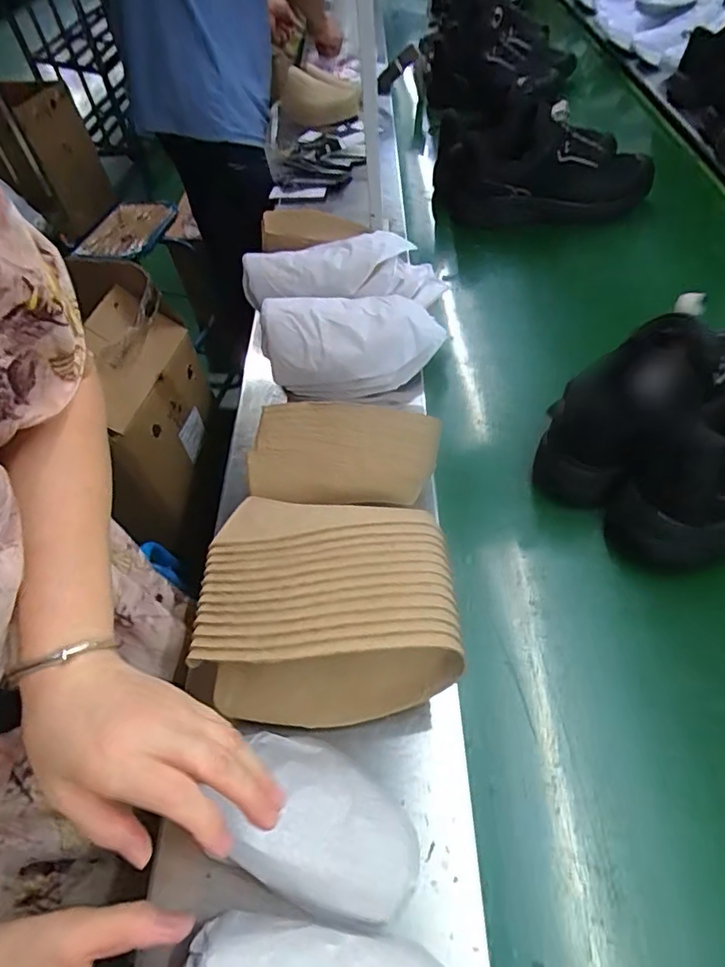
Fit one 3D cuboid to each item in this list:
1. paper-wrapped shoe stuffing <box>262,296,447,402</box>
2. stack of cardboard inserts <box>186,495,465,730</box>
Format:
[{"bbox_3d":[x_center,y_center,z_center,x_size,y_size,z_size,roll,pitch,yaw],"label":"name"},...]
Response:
[{"bbox_3d":[-0.014,-0.169,0.681,0.219,0.124,0.044,-3,8,-1],"label":"paper-wrapped shoe stuffing"},{"bbox_3d":[-0.028,0.101,0.468,0.188,0.139,0.164,-4,52,3],"label":"stack of cardboard inserts"}]

